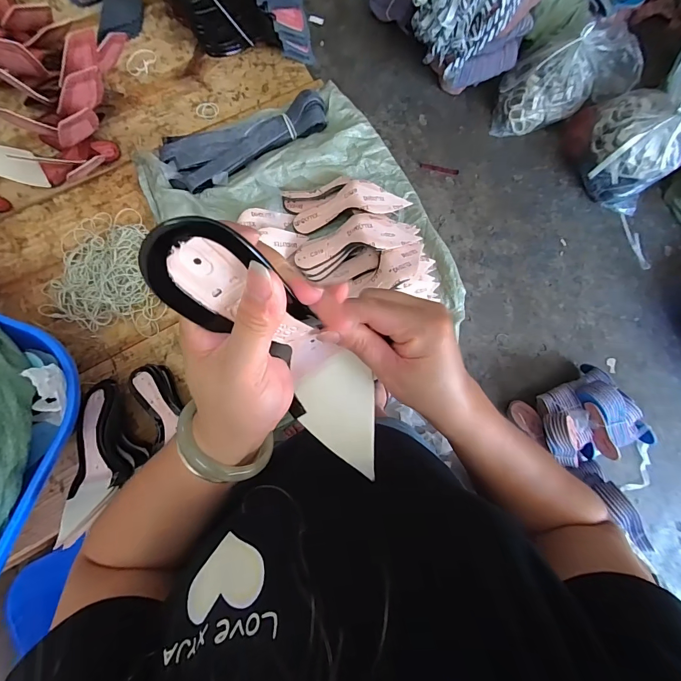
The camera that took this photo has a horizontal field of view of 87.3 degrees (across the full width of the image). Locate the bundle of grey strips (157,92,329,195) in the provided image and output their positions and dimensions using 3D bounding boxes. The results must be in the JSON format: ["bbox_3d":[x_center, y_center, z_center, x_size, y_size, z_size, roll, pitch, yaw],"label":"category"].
[{"bbox_3d":[-0.192,-0.417,0.751,0.352,0.034,0.124,-21,84,-5],"label":"bundle of grey strips"}]

